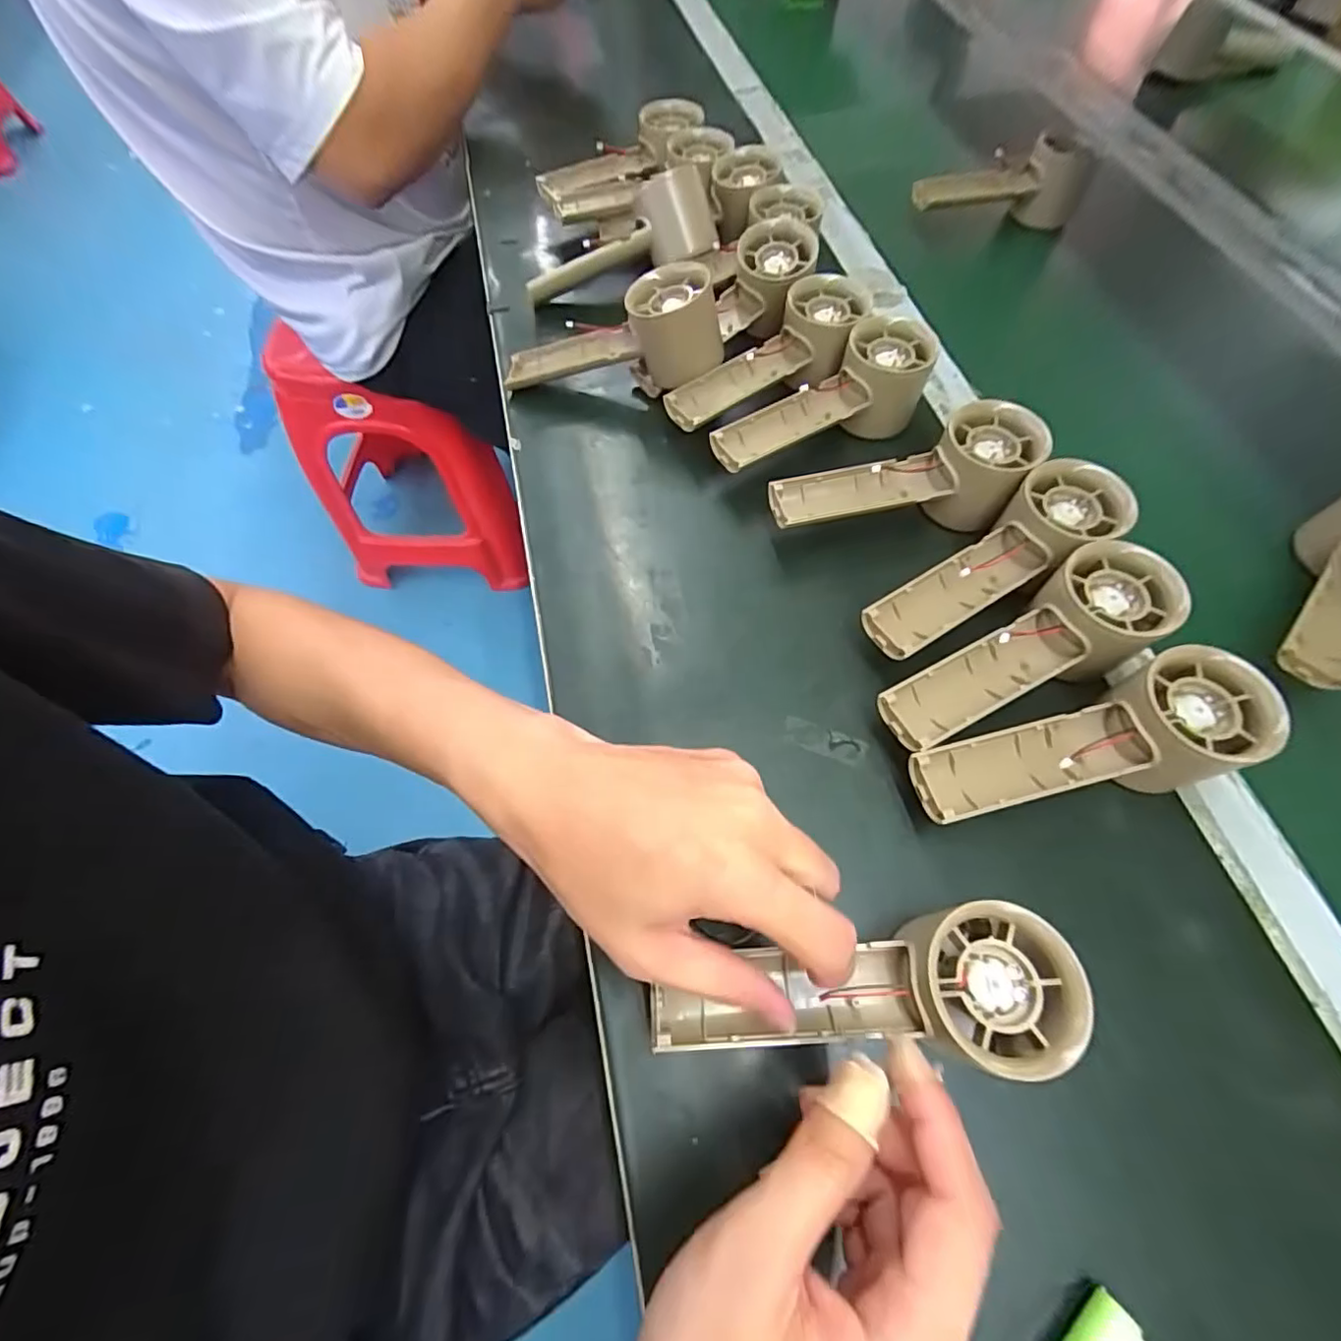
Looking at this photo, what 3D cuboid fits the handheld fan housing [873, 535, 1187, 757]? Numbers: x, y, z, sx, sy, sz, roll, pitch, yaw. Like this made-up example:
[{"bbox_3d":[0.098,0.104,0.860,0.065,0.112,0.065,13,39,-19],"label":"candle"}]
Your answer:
[{"bbox_3d":[0.181,-0.007,0.305,0.159,0.044,0.053,-28,65,-2],"label":"handheld fan housing"}]

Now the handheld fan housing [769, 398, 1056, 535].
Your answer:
[{"bbox_3d":[0.139,-0.113,0.357,0.155,0.049,0.053,-10,61,4],"label":"handheld fan housing"}]

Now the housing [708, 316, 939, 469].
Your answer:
[{"bbox_3d":[0.098,-0.174,0.392,0.151,0.049,0.052,-26,65,-3],"label":"housing"}]

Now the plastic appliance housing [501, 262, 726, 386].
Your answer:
[{"bbox_3d":[-0.041,-0.227,0.415,0.162,0.063,0.053,-1,58,20],"label":"plastic appliance housing"}]

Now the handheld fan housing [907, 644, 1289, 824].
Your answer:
[{"bbox_3d":[0.193,0.032,0.273,0.155,0.064,0.054,-9,62,-9],"label":"handheld fan housing"}]

